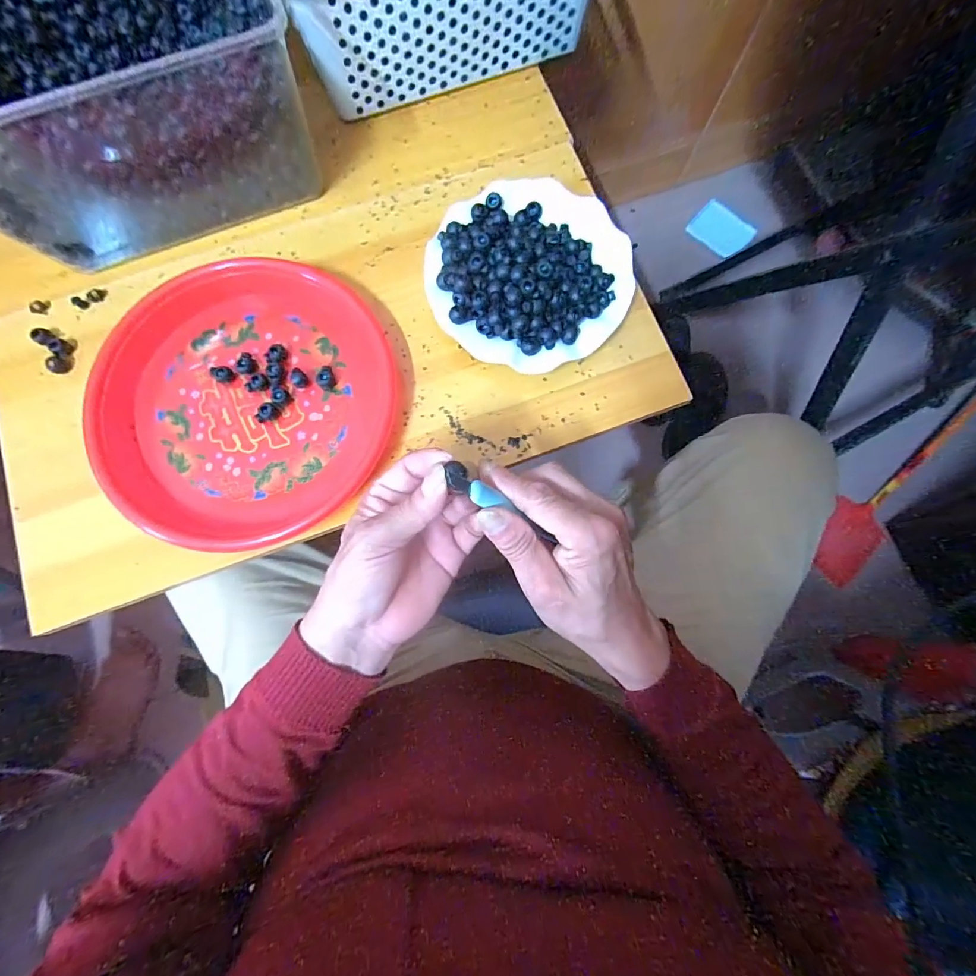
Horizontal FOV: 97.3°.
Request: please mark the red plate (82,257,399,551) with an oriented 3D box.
[{"bbox_3d":[-0.207,-0.081,0.372,0.242,0.030,0.247,0,78,1],"label":"red plate"}]

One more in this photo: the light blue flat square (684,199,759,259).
[{"bbox_3d":[0.531,-0.585,0.978,0.127,0.009,0.074,38,124,1],"label":"light blue flat square"}]

